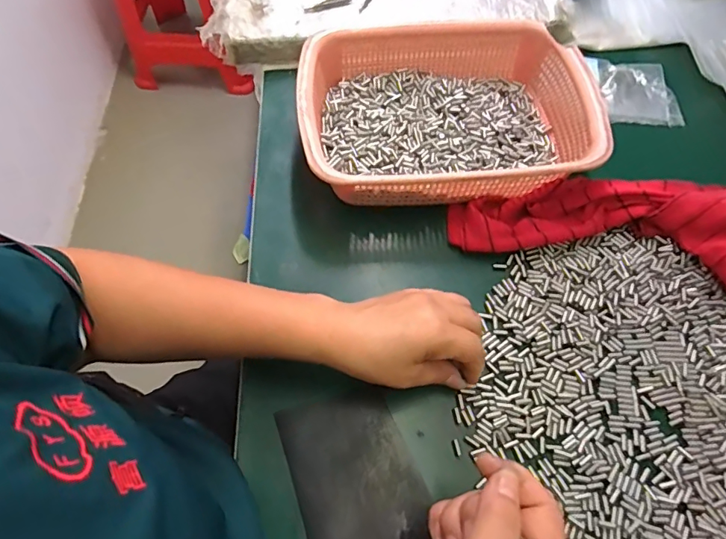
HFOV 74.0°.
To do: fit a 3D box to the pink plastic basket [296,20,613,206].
[{"bbox_3d":[0.086,-0.163,0.515,0.291,0.081,0.213,-2,63,-2],"label":"pink plastic basket"}]

